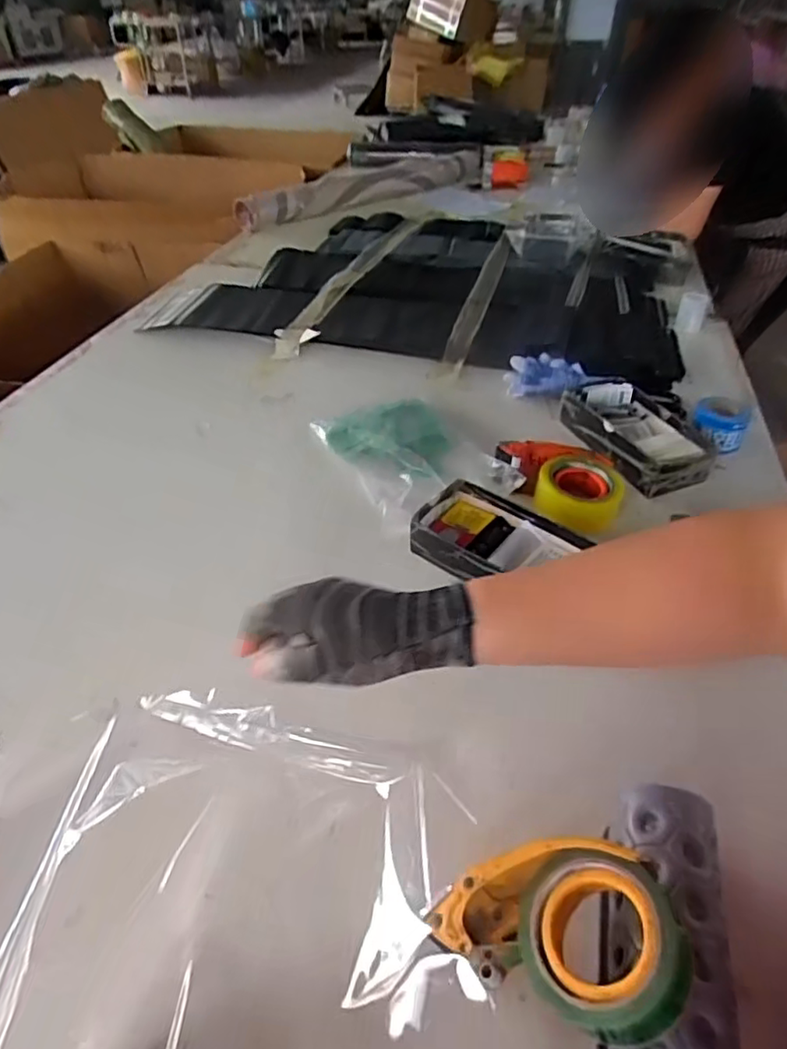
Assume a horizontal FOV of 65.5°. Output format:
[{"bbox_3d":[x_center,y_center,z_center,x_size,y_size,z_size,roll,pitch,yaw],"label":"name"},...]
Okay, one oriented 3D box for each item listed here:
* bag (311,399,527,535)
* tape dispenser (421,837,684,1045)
[{"bbox_3d":[0.023,-0.105,0.889,0.189,0.032,0.300,-19,43,-21],"label":"bag"},{"bbox_3d":[0.110,0.258,0.403,0.145,0.060,0.098,1,48,38],"label":"tape dispenser"}]

